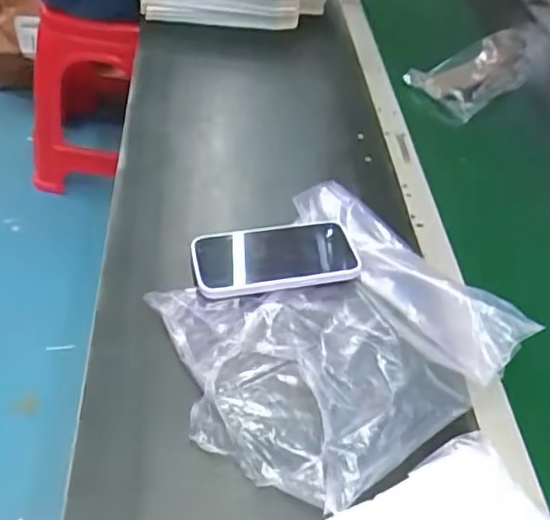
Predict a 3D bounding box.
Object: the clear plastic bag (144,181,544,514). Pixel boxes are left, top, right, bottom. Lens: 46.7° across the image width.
[{"bbox_3d":[0.041,0.054,0.527,0.268,0.037,0.239,-28,57,-33],"label":"clear plastic bag"}]

